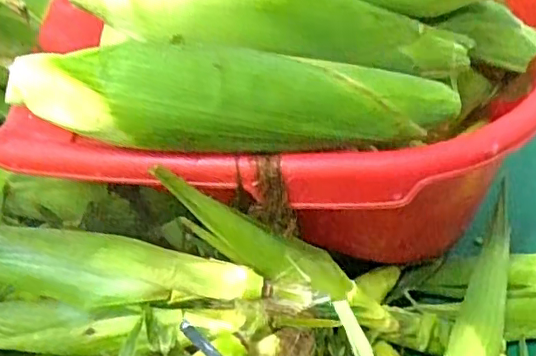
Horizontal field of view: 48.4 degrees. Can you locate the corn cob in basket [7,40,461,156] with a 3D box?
[{"bbox_3d":[-0.021,-0.051,0.373,0.268,0.048,0.054,4,47,-4],"label":"corn cob in basket"}]

